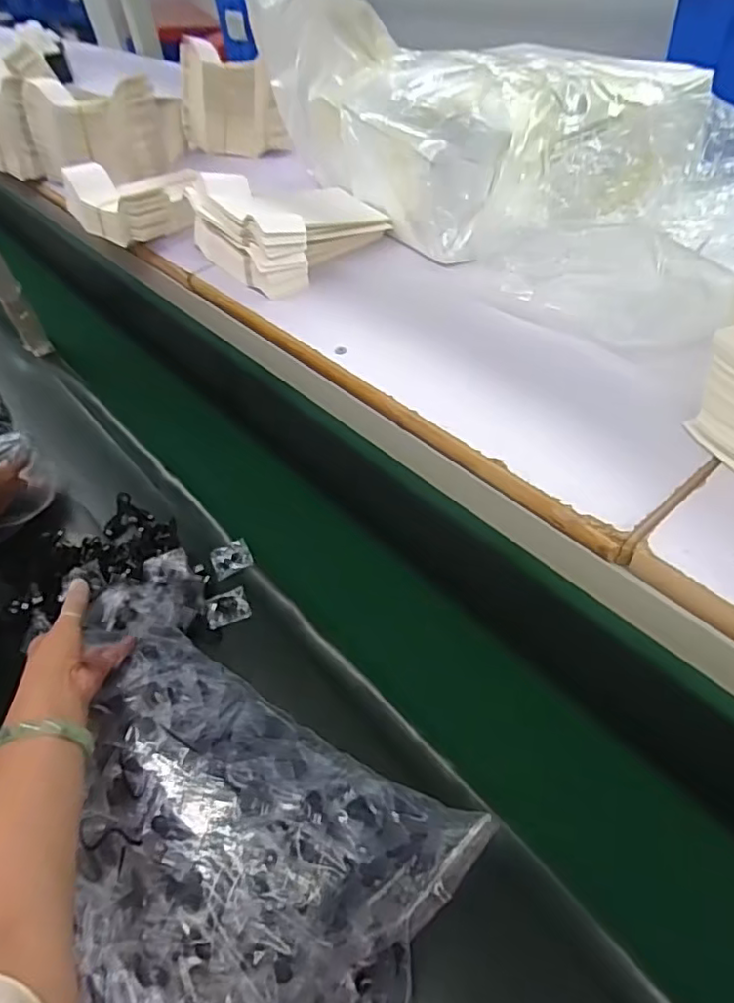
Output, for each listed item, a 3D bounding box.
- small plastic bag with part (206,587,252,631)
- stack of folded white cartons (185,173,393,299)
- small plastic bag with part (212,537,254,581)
[{"bbox_3d":[-0.188,0.142,0.789,0.054,0.008,0.052,-19,48,-12],"label":"small plastic bag with part"},{"bbox_3d":[-0.059,-0.234,0.485,0.136,0.052,0.127,-31,51,-21],"label":"stack of folded white cartons"},{"bbox_3d":[-0.196,0.081,0.850,0.055,0.021,0.050,-17,48,-10],"label":"small plastic bag with part"}]

